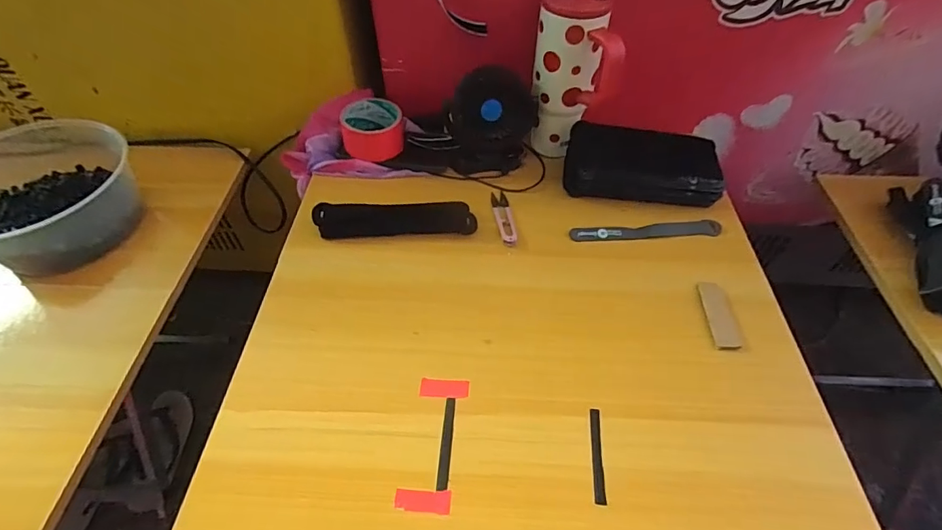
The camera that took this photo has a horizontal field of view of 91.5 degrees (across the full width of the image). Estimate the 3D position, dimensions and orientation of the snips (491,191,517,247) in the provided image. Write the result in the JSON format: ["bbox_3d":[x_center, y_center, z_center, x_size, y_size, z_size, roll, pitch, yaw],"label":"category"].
[{"bbox_3d":[0.043,-0.065,0.610,0.023,0.010,0.102,-5,51,-5],"label":"snips"}]

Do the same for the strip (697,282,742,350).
[{"bbox_3d":[0.277,0.055,0.511,0.030,0.007,0.083,2,51,0],"label":"strip"}]

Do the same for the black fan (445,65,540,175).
[{"bbox_3d":[0.029,-0.203,0.638,0.124,0.126,0.063,0,51,-1],"label":"black fan"}]

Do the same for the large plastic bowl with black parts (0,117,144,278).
[{"bbox_3d":[-0.568,-0.086,0.622,0.200,0.126,0.224,28,56,20],"label":"large plastic bowl with black parts"}]

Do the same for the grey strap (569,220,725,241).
[{"bbox_3d":[0.228,-0.045,0.596,0.196,0.008,0.030,-2,51,-3],"label":"grey strap"}]

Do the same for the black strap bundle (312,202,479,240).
[{"bbox_3d":[-0.096,-0.058,0.586,0.201,0.022,0.037,0,51,-1],"label":"black strap bundle"}]

